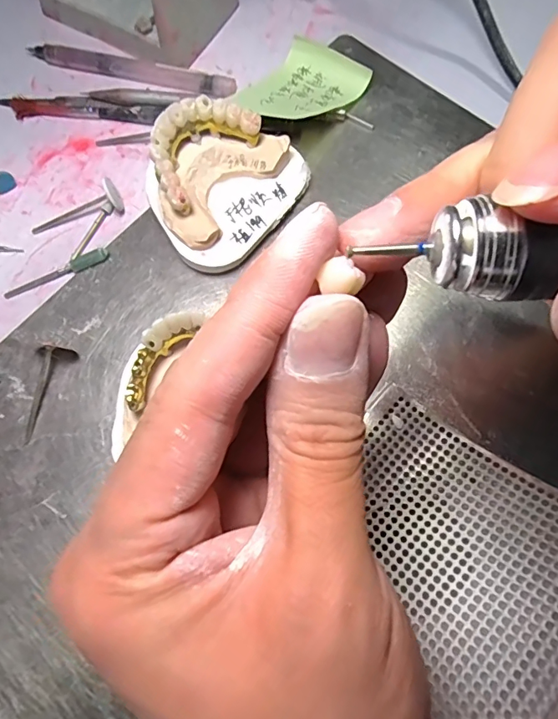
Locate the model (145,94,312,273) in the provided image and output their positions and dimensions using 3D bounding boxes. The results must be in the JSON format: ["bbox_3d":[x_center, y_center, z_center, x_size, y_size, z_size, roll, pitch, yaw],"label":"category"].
[{"bbox_3d":[-0.028,-0.085,0.223,0.060,0.037,0.076,34,77,10],"label":"model"}]

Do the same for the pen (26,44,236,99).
[{"bbox_3d":[-0.083,-0.163,0.260,0.118,0.006,0.010,13,74,5],"label":"pen"}]

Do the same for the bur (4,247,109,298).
[{"bbox_3d":[-0.110,-0.043,0.229,0.053,0.006,0.007,-21,74,-5],"label":"bur"}]

